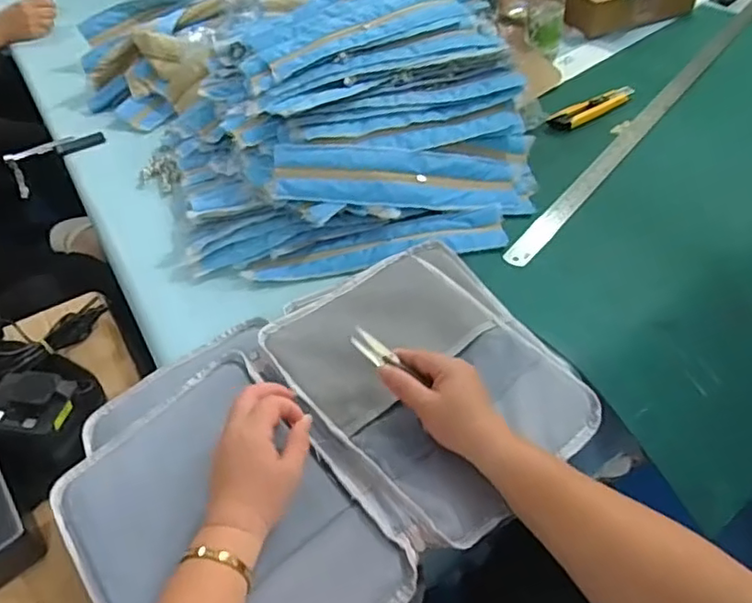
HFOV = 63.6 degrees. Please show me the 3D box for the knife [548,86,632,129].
[{"bbox_3d":[0.343,-0.308,0.961,0.164,0.020,0.035,-27,52,-20],"label":"knife"}]

